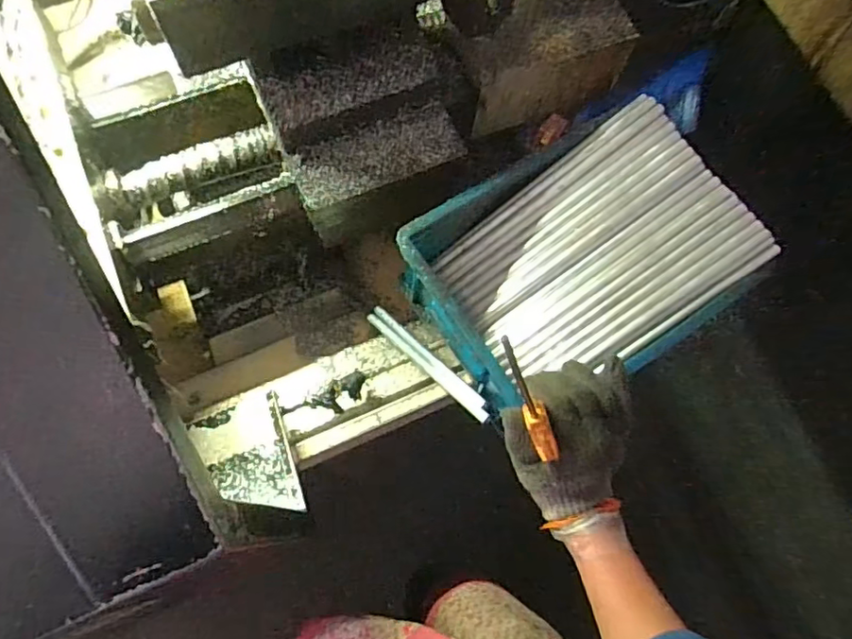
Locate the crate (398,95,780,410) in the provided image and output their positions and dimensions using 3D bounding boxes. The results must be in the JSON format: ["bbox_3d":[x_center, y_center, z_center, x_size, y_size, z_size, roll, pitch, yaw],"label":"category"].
[{"bbox_3d":[0.169,-0.072,0.645,0.308,0.123,0.271,-31,75,-11],"label":"crate"}]

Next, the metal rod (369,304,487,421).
[{"bbox_3d":[0.000,0.050,0.693,0.021,0.018,0.235,-38,47,-13],"label":"metal rod"}]

